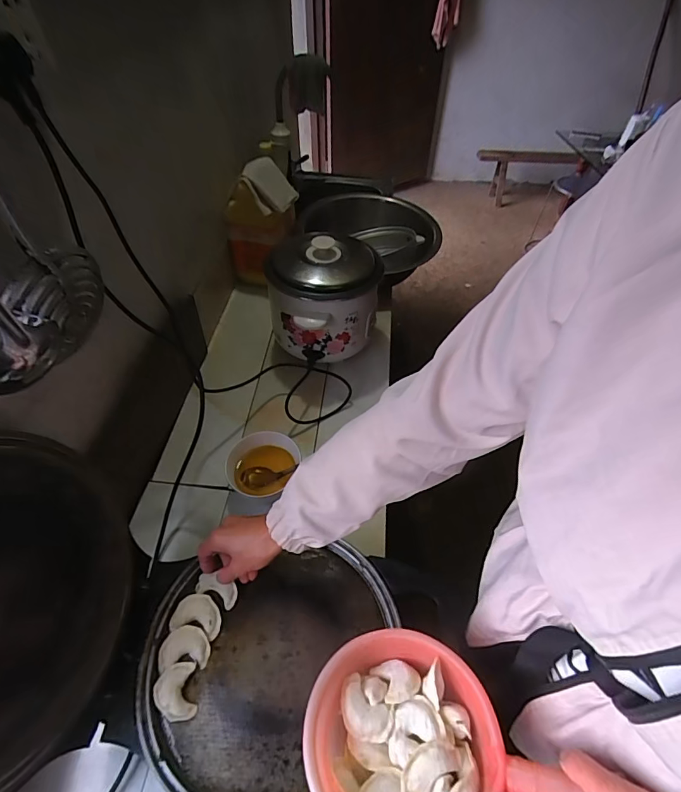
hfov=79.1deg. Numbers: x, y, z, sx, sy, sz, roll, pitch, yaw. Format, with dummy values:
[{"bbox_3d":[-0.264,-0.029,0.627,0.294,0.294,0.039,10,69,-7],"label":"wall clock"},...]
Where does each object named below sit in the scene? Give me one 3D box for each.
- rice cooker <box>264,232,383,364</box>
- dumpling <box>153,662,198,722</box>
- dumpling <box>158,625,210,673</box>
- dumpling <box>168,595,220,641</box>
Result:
[{"bbox_3d":[-0.032,-0.198,0.870,0.217,0.211,0.217,-1,42,1],"label":"rice cooker"},{"bbox_3d":[-0.198,0.355,0.493,0.046,0.024,0.055,-11,43,-11],"label":"dumpling"},{"bbox_3d":[-0.197,0.319,0.523,0.059,0.017,0.045,-5,42,-4],"label":"dumpling"},{"bbox_3d":[-0.189,0.289,0.546,0.064,0.014,0.044,7,42,9],"label":"dumpling"}]

